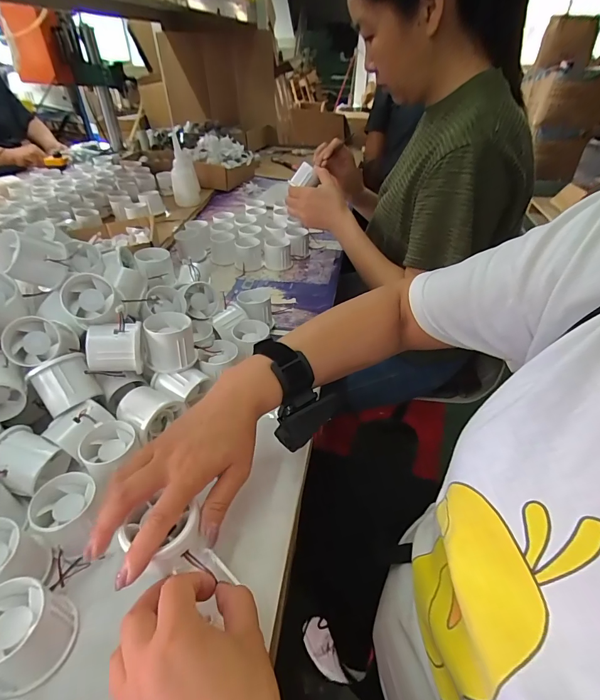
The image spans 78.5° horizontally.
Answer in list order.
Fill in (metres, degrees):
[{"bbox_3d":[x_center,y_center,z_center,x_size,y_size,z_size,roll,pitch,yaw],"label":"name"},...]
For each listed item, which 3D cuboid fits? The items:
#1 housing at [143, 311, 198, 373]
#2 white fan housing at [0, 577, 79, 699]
[{"bbox_3d":[-0.150,-0.007,0.423,0.054,0.055,0.053,-15,42,-19],"label":"housing"},{"bbox_3d":[-0.195,0.197,0.256,0.054,0.045,0.056,1,39,0],"label":"white fan housing"}]

